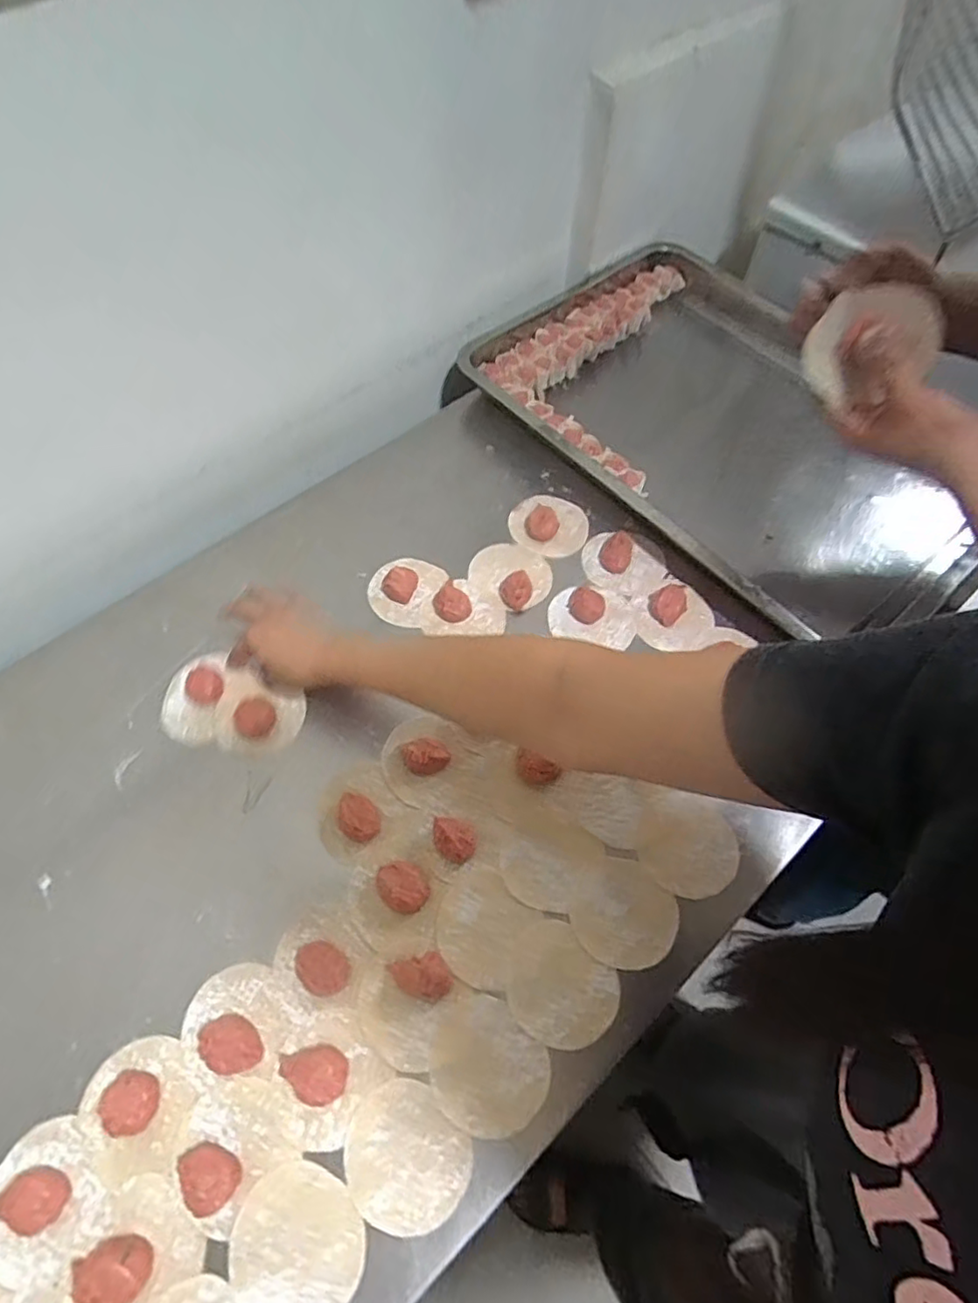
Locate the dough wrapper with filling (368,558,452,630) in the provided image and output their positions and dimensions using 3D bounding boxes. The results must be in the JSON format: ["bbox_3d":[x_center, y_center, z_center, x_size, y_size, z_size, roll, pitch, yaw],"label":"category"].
[{"bbox_3d":[-0.087,-0.067,0.645,0.067,0.021,0.079,21,63,10],"label":"dough wrapper with filling"}]

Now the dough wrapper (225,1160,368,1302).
[{"bbox_3d":[-0.122,0.379,0.400,0.083,0.004,0.078,0,61,-1],"label":"dough wrapper"}]

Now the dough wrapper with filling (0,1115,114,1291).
[{"bbox_3d":[-0.293,0.357,0.407,0.076,0.017,0.080,0,61,-1],"label":"dough wrapper with filling"}]

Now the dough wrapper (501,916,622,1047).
[{"bbox_3d":[0.053,0.253,0.473,0.083,0.004,0.073,39,67,18],"label":"dough wrapper"}]

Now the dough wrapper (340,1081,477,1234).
[{"bbox_3d":[-0.058,0.341,0.425,0.082,0.004,0.075,0,61,-1],"label":"dough wrapper"}]

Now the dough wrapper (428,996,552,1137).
[{"bbox_3d":[-0.002,0.296,0.449,0.084,0.004,0.075,41,68,19],"label":"dough wrapper"}]

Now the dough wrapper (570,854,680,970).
[{"bbox_3d":[0.107,0.209,0.500,0.076,0.004,0.077,0,61,-1],"label":"dough wrapper"}]

